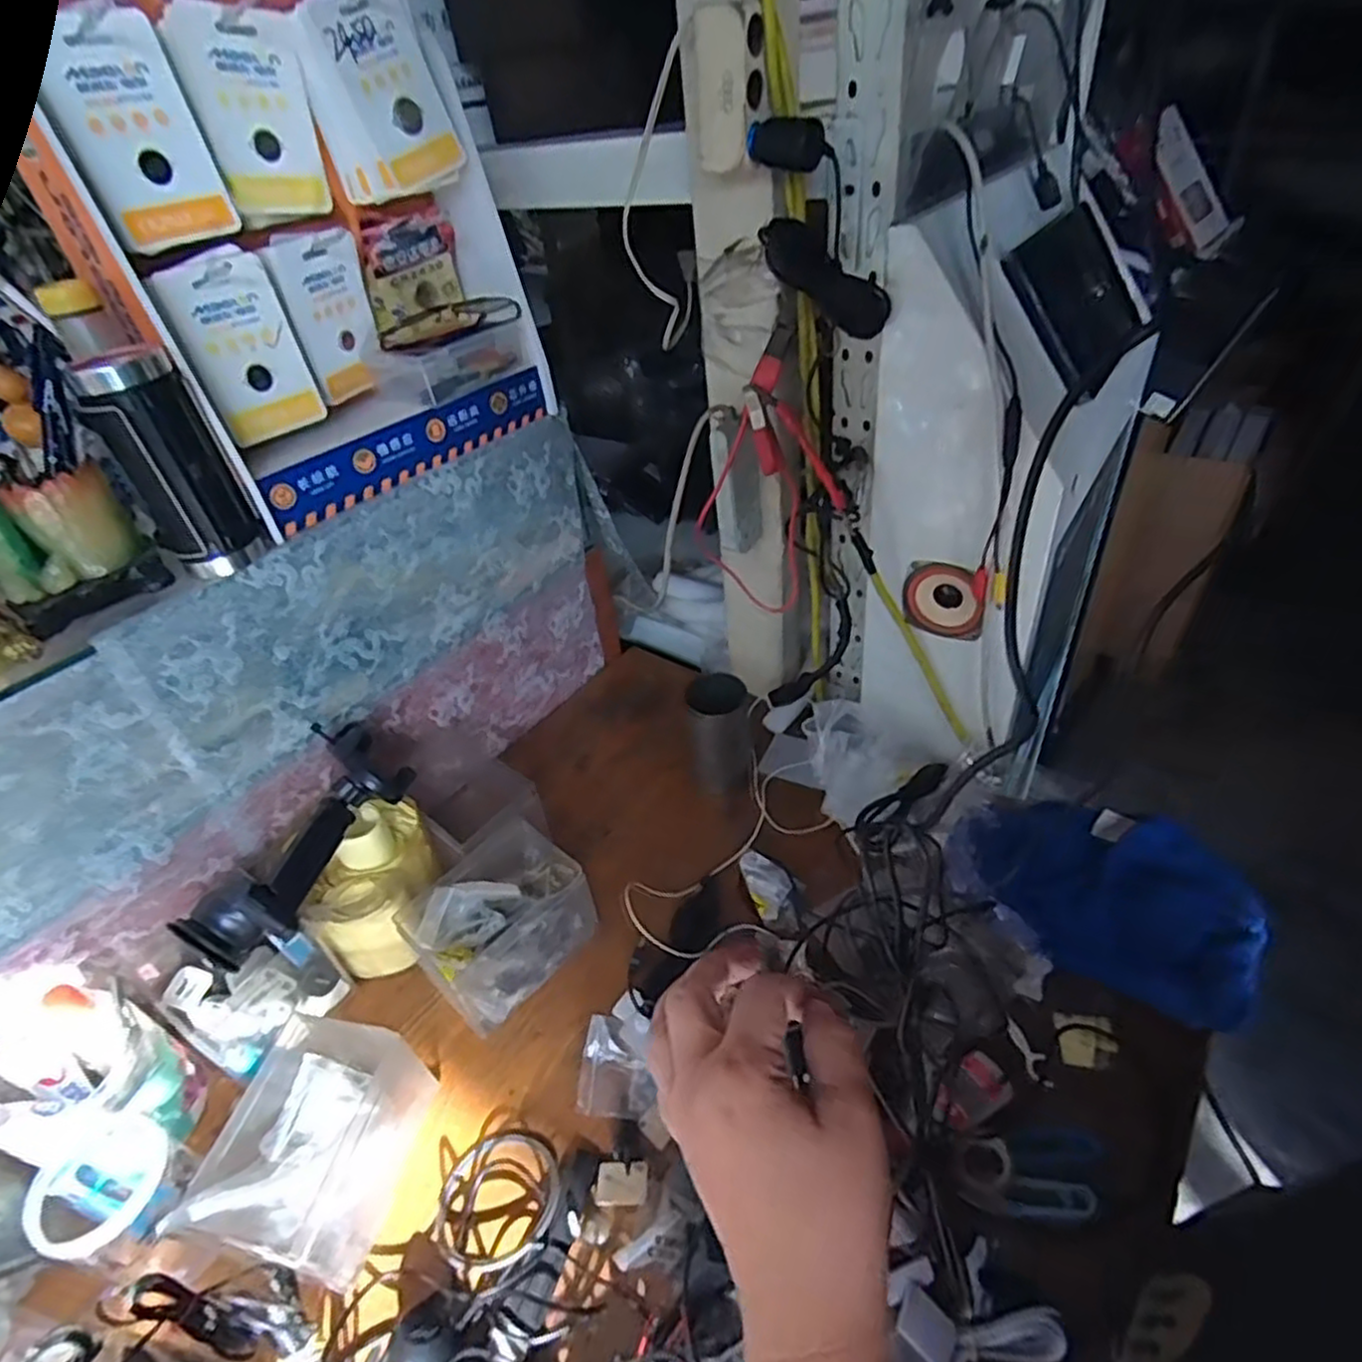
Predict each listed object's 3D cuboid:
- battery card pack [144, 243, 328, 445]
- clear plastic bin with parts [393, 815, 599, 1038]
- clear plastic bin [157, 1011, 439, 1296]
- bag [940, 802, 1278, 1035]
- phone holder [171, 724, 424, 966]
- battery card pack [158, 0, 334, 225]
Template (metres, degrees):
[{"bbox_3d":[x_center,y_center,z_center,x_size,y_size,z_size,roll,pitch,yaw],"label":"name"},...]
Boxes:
[{"bbox_3d":[-0.340,-0.259,0.575,0.009,0.130,0.079,23,51,38],"label":"battery card pack"},{"bbox_3d":[-0.157,0.207,0.632,0.106,0.085,0.135,25,49,33],"label":"clear plastic bin with parts"},{"bbox_3d":[-0.257,0.321,0.512,0.108,0.088,0.144,3,40,12],"label":"clear plastic bin"},{"bbox_3d":[0.335,0.167,0.596,0.222,0.025,0.130,18,70,35],"label":"bag"},{"bbox_3d":[-0.310,0.122,0.601,0.098,0.071,0.216,15,44,25],"label":"phone holder"},{"bbox_3d":[-0.324,-0.432,0.559,0.016,0.128,0.084,26,50,34],"label":"battery card pack"}]

